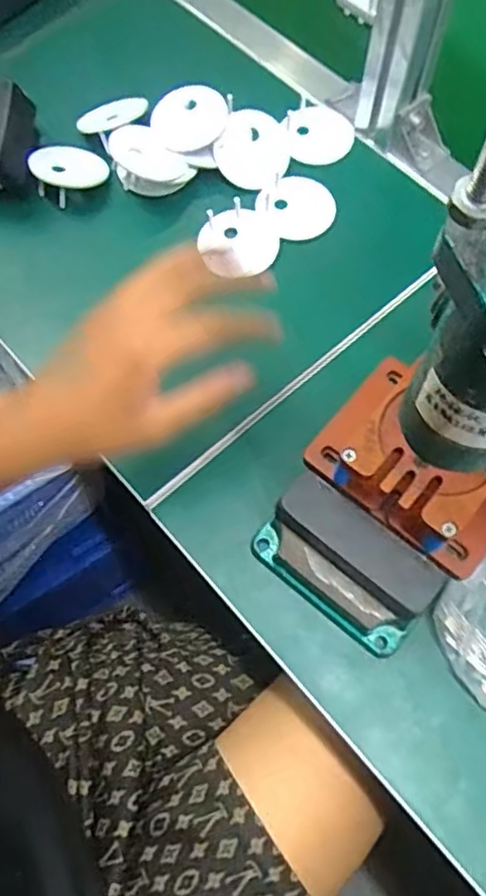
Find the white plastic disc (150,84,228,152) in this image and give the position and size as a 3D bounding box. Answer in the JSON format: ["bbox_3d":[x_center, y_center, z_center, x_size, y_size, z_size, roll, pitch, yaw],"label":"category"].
[{"bbox_3d":[-0.043,-0.260,0.505,0.059,0.009,0.051,-13,94,11],"label":"white plastic disc"}]

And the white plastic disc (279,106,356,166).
[{"bbox_3d":[0.064,-0.259,0.531,0.058,0.011,0.052,-11,95,-6],"label":"white plastic disc"}]

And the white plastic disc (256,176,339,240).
[{"bbox_3d":[0.044,-0.190,0.503,0.059,0.008,0.055,2,74,-8],"label":"white plastic disc"}]

